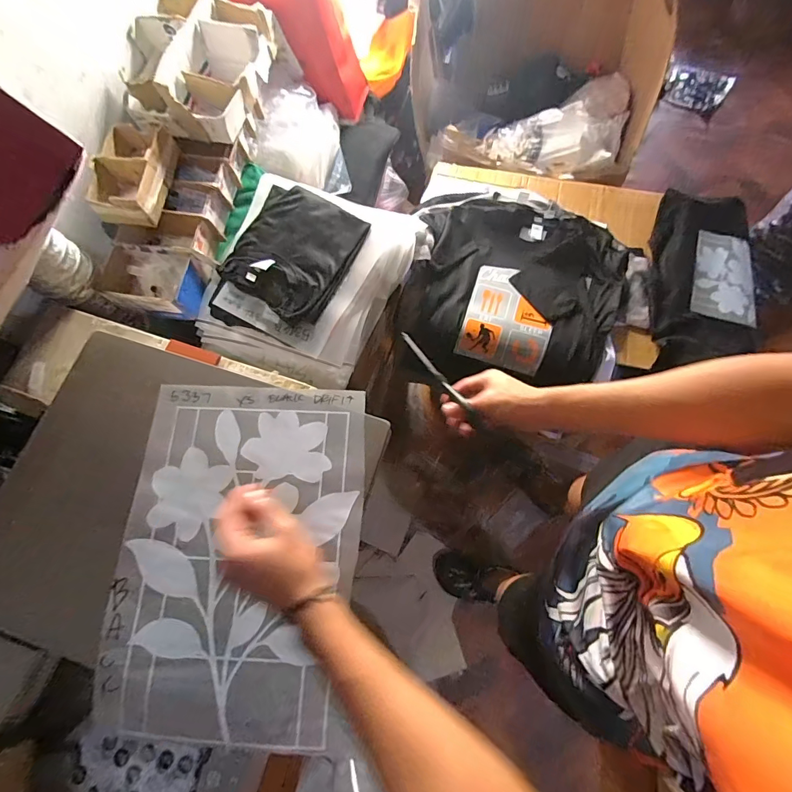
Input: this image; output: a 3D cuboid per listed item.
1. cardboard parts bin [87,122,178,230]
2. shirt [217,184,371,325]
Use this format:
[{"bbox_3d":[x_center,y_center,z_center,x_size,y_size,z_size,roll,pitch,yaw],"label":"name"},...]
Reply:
[{"bbox_3d":[-0.481,-0.408,0.772,0.132,0.062,0.193,-1,72,1],"label":"cardboard parts bin"},{"bbox_3d":[-0.192,-0.275,0.796,0.212,0.040,0.232,30,75,10],"label":"shirt"}]

